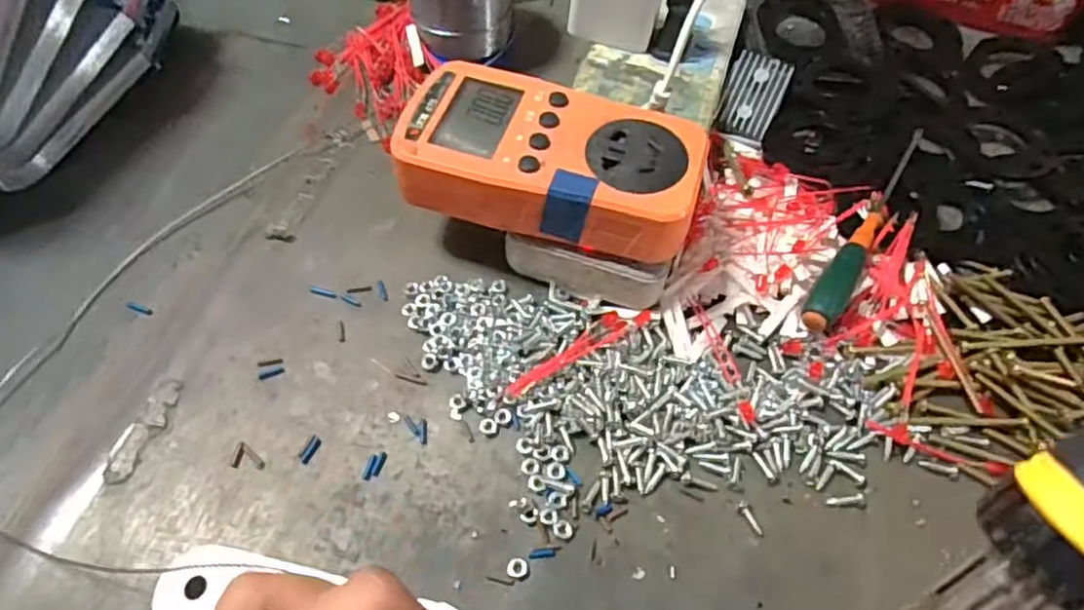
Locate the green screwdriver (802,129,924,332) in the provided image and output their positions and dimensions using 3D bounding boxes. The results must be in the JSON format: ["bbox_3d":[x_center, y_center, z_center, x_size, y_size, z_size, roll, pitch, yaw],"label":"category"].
[{"bbox_3d":[0.161,-0.042,0.331,0.015,0.012,0.148,31,62,14],"label":"green screwdriver"}]

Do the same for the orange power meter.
[{"bbox_3d":[0.004,-0.063,0.289,0.124,0.028,0.064,15,60,6],"label":"orange power meter"}]

